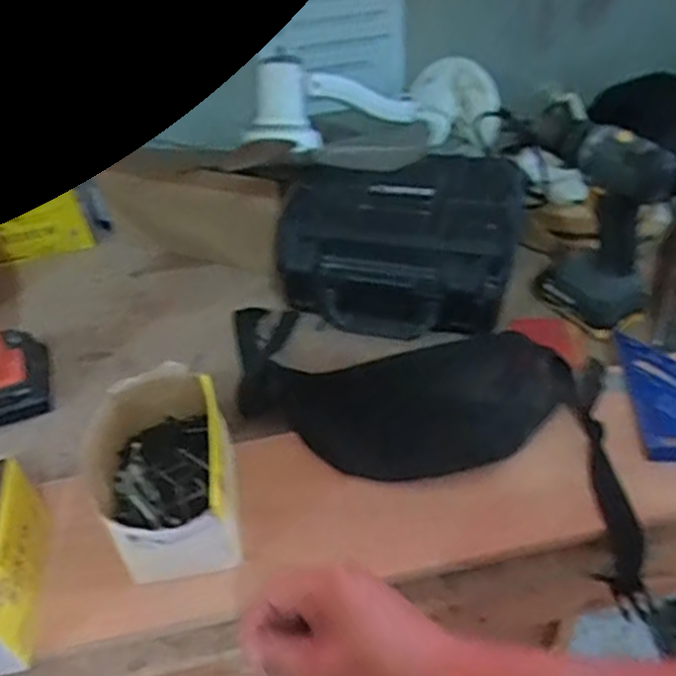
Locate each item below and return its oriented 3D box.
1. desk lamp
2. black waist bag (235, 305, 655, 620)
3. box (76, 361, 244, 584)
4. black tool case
[{"bbox_3d":[0.054,-0.288,0.877,0.325,0.106,0.117,-12,42,-28],"label":"desk lamp"},{"bbox_3d":[0.092,0.068,0.734,0.484,0.067,0.204,20,63,22],"label":"black waist bag"},{"bbox_3d":[-0.154,0.124,0.621,0.120,0.099,0.168,-10,44,-4],"label":"box"},{"bbox_3d":[0.077,-0.111,0.823,0.279,0.125,0.194,2,44,9],"label":"black tool case"}]

